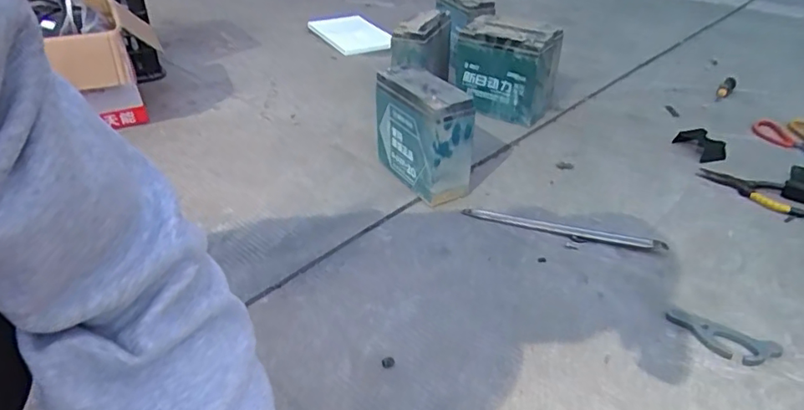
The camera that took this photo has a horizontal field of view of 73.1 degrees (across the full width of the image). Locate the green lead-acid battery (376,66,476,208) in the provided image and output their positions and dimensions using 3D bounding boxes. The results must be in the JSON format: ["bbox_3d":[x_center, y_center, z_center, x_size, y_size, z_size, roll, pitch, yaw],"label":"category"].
[{"bbox_3d":[0.033,-0.113,0.866,0.069,0.170,0.191,-20,40,-27],"label":"green lead-acid battery"}]

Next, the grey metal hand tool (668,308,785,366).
[{"bbox_3d":[0.369,0.156,0.626,0.118,0.007,0.049,19,39,24],"label":"grey metal hand tool"}]

